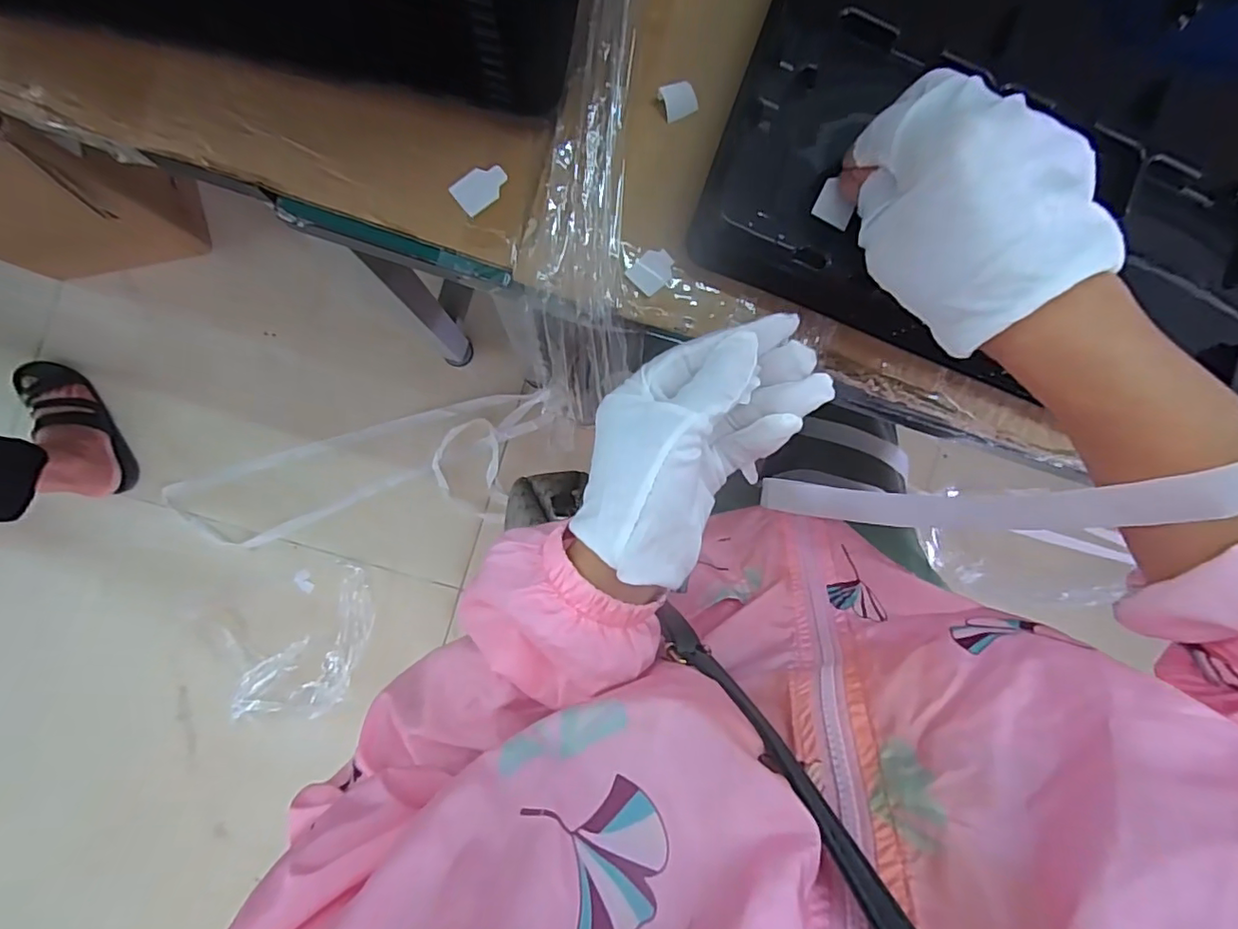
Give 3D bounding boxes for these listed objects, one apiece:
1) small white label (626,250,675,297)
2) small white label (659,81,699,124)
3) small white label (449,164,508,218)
[{"bbox_3d":[0.017,-0.099,0.290,0.022,0.004,0.018,-40,93,-4],"label":"small white label"},{"bbox_3d":[0.031,-0.185,0.286,0.019,0.008,0.014,-28,92,-5],"label":"small white label"},{"bbox_3d":[-0.070,-0.142,0.289,0.028,0.004,0.019,-40,93,-4],"label":"small white label"}]

